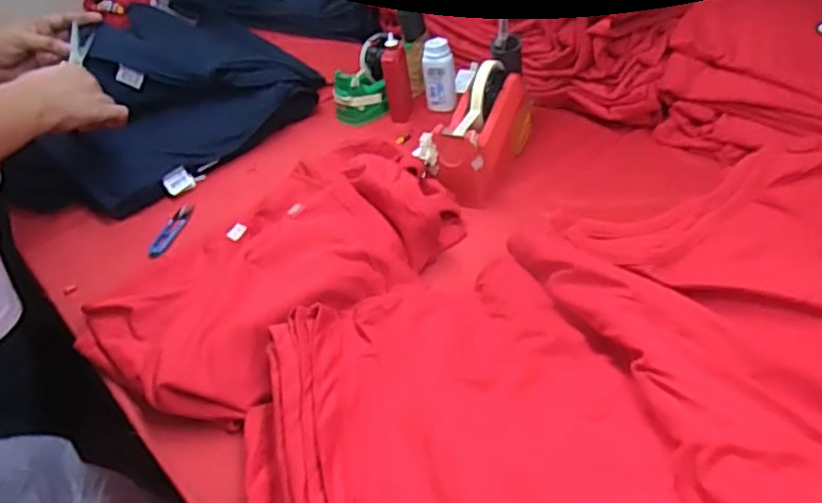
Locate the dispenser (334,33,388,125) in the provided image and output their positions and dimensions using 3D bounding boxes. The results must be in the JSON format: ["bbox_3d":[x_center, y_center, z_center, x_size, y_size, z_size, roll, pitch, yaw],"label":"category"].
[{"bbox_3d":[-0.072,-0.255,0.964,0.081,0.095,0.091,0,38,5],"label":"dispenser"}]

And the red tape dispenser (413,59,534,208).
[{"bbox_3d":[0.087,-0.157,0.795,0.080,0.102,0.193,18,43,26],"label":"red tape dispenser"}]

